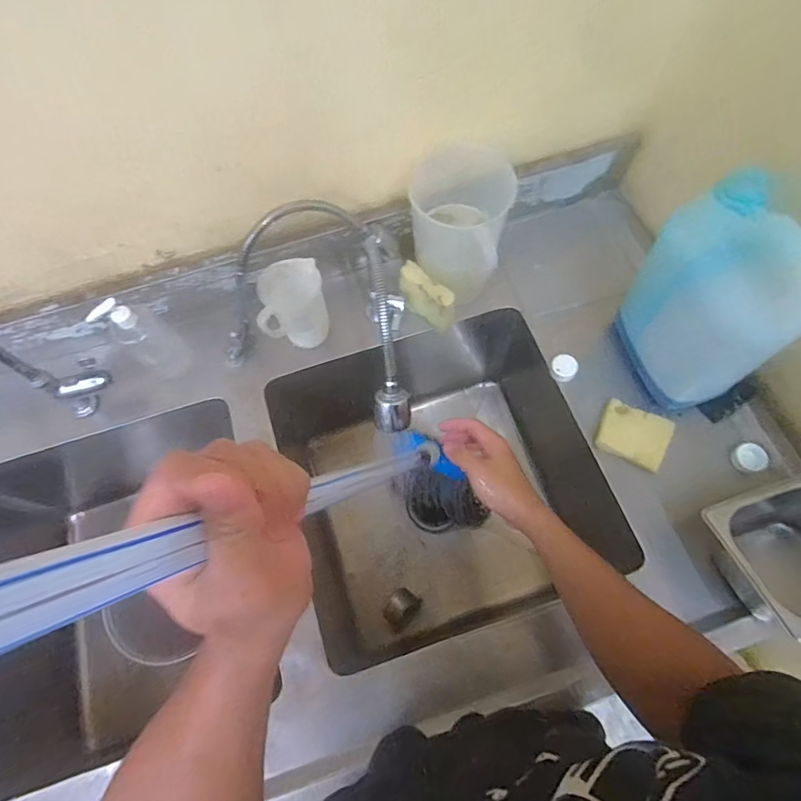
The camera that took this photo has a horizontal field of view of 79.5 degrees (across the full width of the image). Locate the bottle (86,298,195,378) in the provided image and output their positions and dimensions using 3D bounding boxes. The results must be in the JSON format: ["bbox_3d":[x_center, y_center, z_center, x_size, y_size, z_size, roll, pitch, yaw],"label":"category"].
[{"bbox_3d":[-0.388,-0.106,0.714,0.072,0.142,0.047,-40,72,-13],"label":"bottle"}]

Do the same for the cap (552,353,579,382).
[{"bbox_3d":[0.261,-0.052,0.765,0.039,0.019,0.042,-1,68,2],"label":"cap"}]

